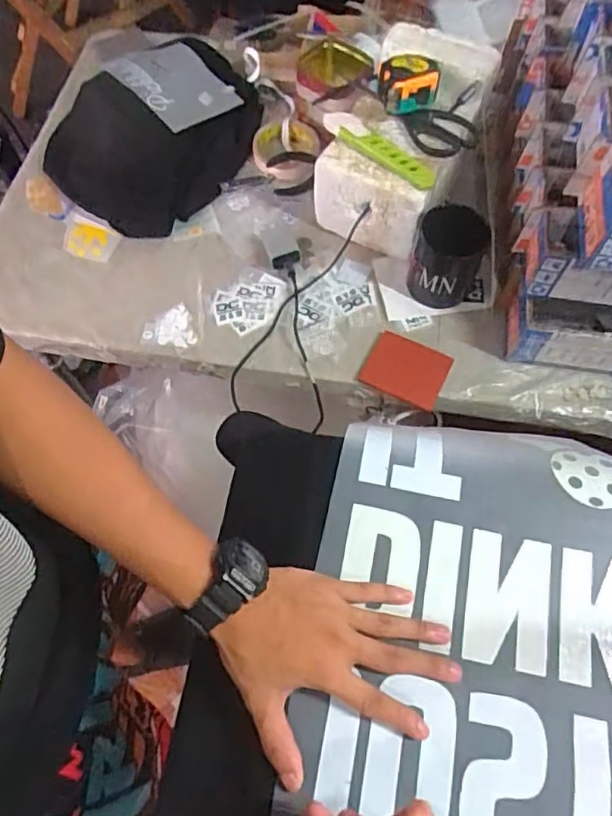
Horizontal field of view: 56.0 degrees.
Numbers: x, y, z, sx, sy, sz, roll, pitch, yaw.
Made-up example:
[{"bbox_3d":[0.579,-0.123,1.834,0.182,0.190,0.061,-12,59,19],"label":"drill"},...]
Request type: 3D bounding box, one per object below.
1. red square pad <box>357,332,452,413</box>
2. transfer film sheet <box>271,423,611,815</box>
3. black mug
[{"bbox_3d":[0.119,-0.047,0.681,0.091,0.012,0.077,25,67,10],"label":"red square pad"},{"bbox_3d":[0.134,0.184,0.439,0.261,0.030,0.375,10,66,4],"label":"transfer film sheet"},{"bbox_3d":[0.166,-0.177,0.684,0.077,0.091,0.077,0,65,-1],"label":"black mug"}]

